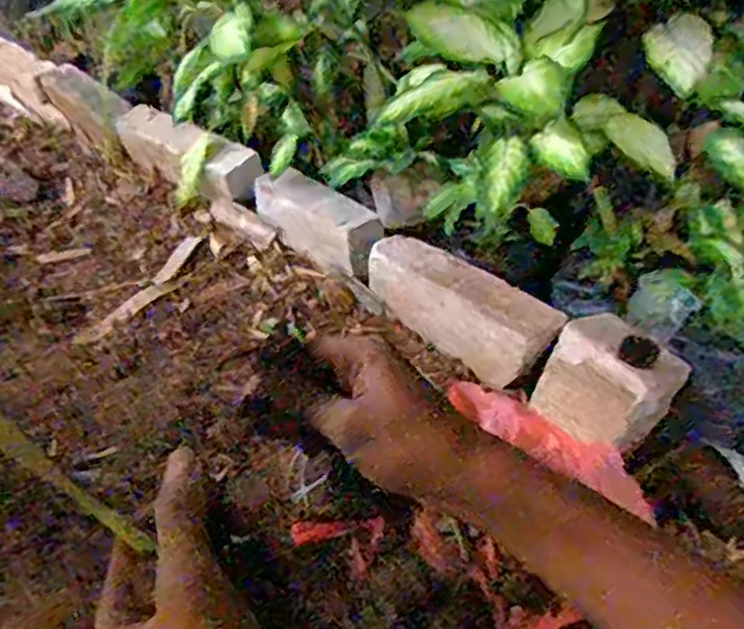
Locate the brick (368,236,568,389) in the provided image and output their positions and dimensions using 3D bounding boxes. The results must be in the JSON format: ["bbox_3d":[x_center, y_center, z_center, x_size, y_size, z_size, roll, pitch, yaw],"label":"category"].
[{"bbox_3d":[0.127,-0.012,1.042,0.078,0.116,0.310,-30,50,-30],"label":"brick"}]

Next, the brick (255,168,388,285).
[{"bbox_3d":[-0.091,-0.156,1.207,0.260,0.118,0.069,33,51,31],"label":"brick"}]

